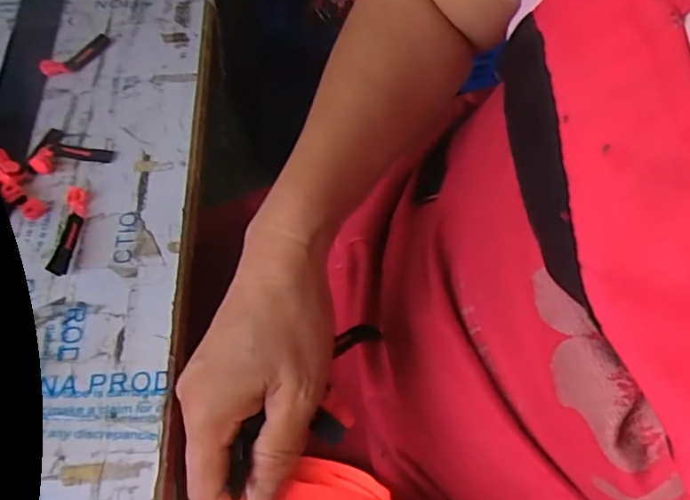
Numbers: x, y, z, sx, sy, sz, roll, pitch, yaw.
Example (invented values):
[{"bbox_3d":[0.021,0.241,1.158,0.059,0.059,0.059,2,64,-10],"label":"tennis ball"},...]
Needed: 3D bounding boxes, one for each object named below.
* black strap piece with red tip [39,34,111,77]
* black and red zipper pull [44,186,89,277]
[{"bbox_3d":[-0.231,-0.169,0.464,0.021,0.011,0.063,40,66,19],"label":"black strap piece with red tip"},{"bbox_3d":[-0.196,-0.016,0.378,0.014,0.010,0.069,2,60,-2],"label":"black and red zipper pull"}]

